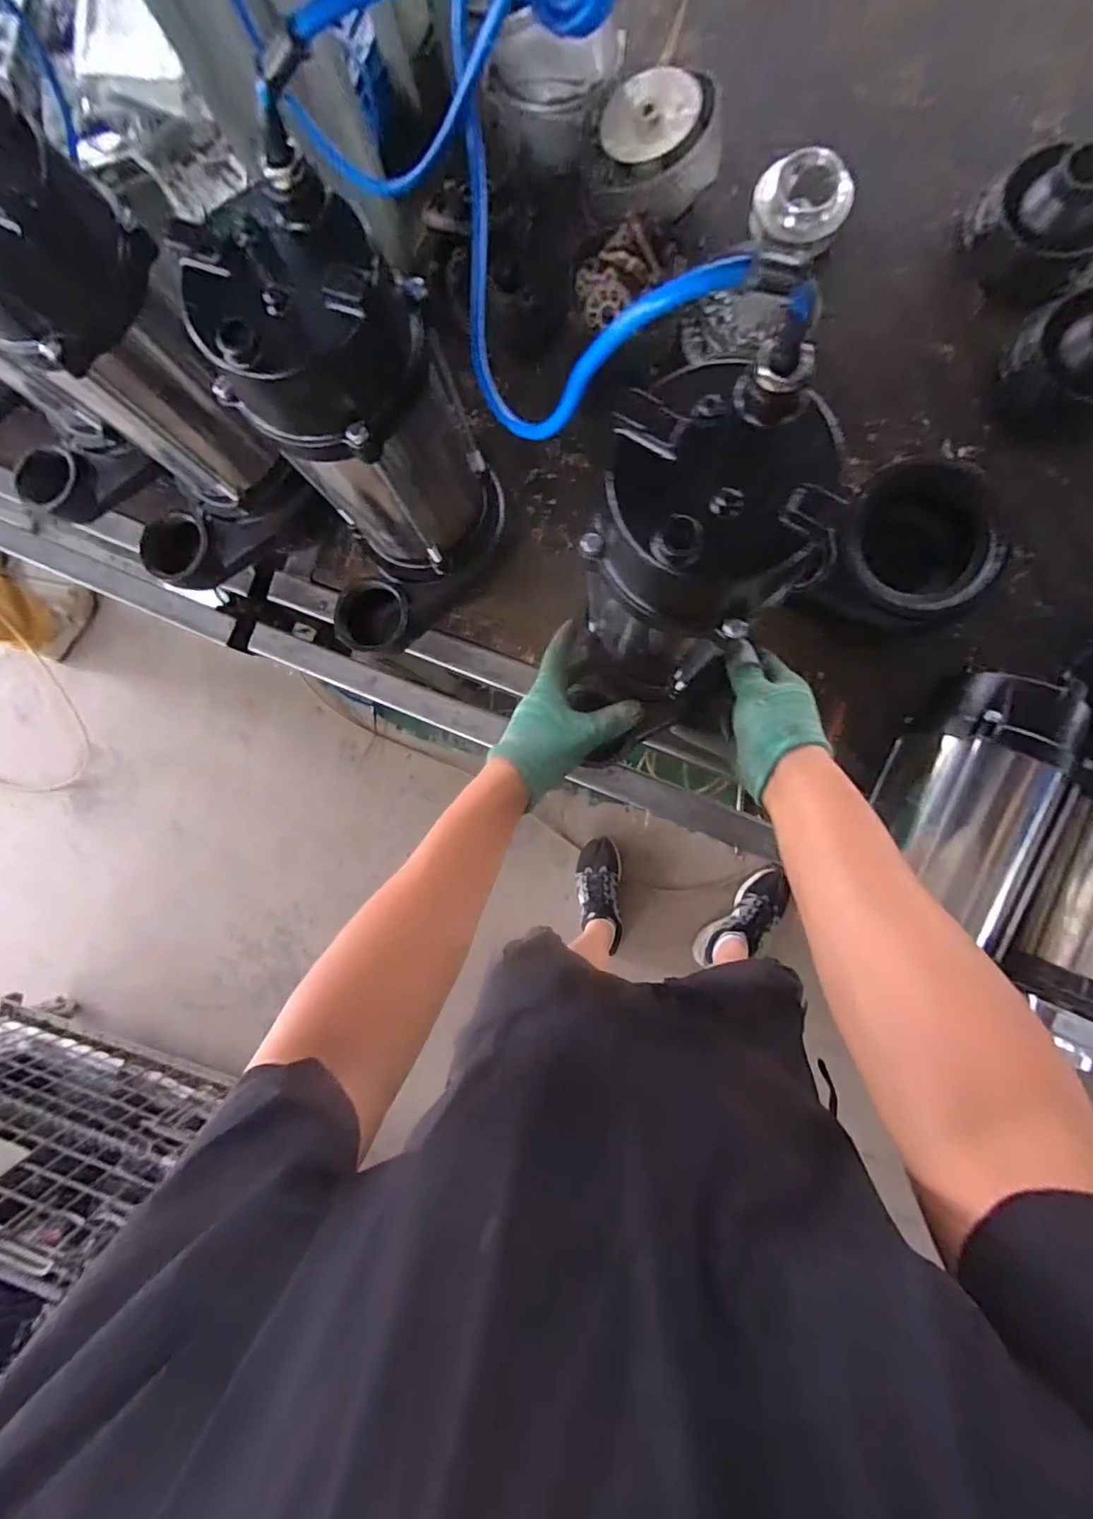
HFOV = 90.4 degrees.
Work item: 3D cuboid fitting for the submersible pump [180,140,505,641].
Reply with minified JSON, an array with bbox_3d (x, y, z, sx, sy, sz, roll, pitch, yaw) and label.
[{"bbox_3d":[-0.155,-0.211,0.426,0.132,0.286,0.206,34,92,6],"label":"submersible pump"}]

